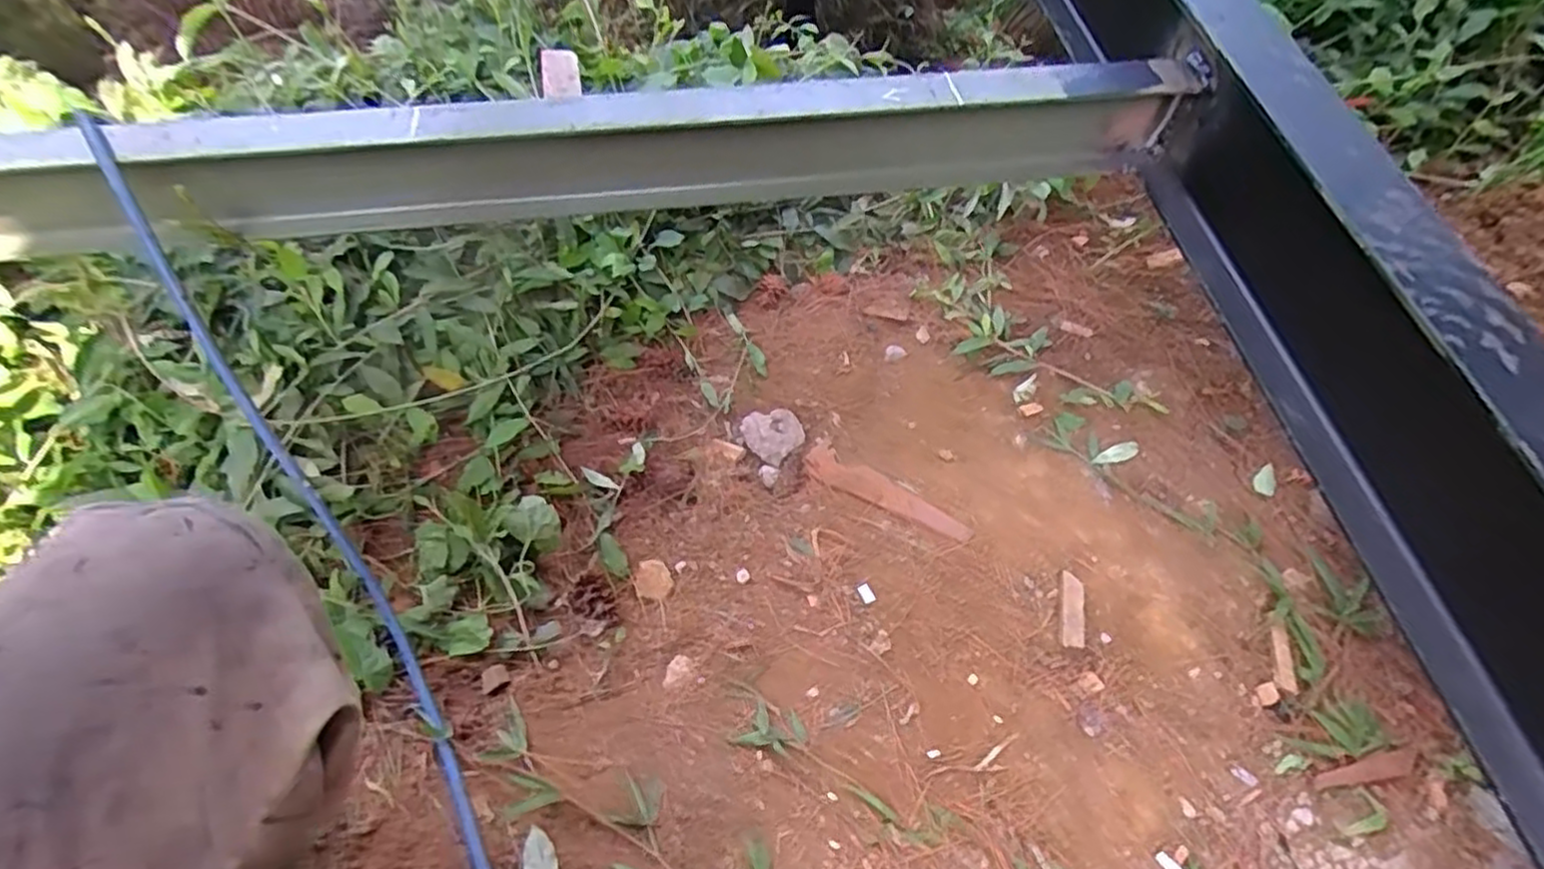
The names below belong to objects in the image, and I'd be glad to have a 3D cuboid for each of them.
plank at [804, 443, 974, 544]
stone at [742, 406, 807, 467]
[{"bbox_3d":[0.121,0.062,0.790,0.200,0.010,0.041,27,58,31],"label":"plank"},{"bbox_3d":[-0.001,-0.004,0.839,0.056,0.024,0.074,-37,68,-21],"label":"stone"}]

